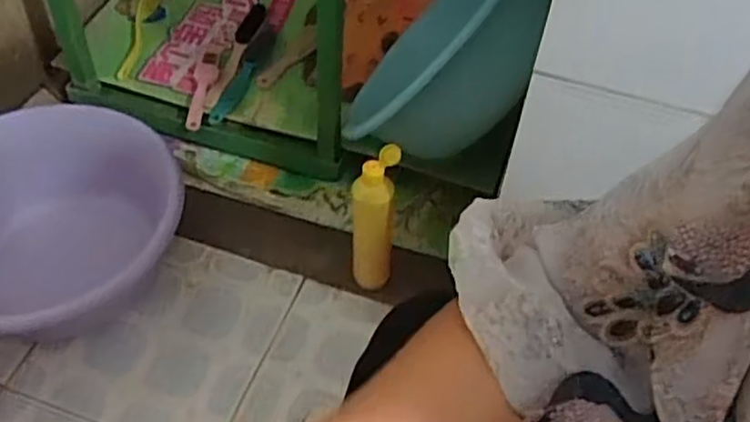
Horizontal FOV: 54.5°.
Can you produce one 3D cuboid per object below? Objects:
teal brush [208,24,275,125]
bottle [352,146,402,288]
[{"bbox_3d":[-0.219,-0.241,1.241,0.036,0.047,0.231,17,50,11],"label":"teal brush"},{"bbox_3d":[-0.002,0.023,0.960,0.054,0.249,0.047,2,49,-3],"label":"bottle"}]

